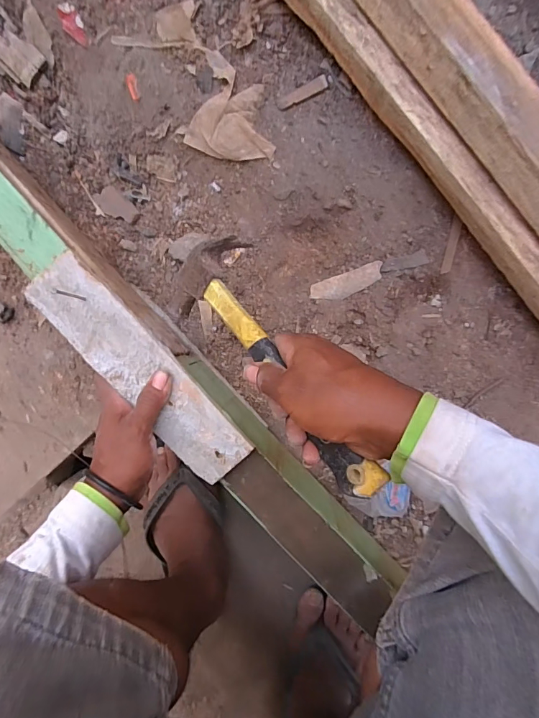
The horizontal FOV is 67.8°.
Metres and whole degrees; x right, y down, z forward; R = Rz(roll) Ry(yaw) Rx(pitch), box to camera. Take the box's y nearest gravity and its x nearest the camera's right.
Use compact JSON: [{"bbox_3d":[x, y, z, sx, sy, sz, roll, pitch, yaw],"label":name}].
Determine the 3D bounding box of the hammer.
[{"bbox_3d":[-0.002,-0.001,0.332,0.087,0.033,0.265,-41,65,6],"label":"hammer"}]

